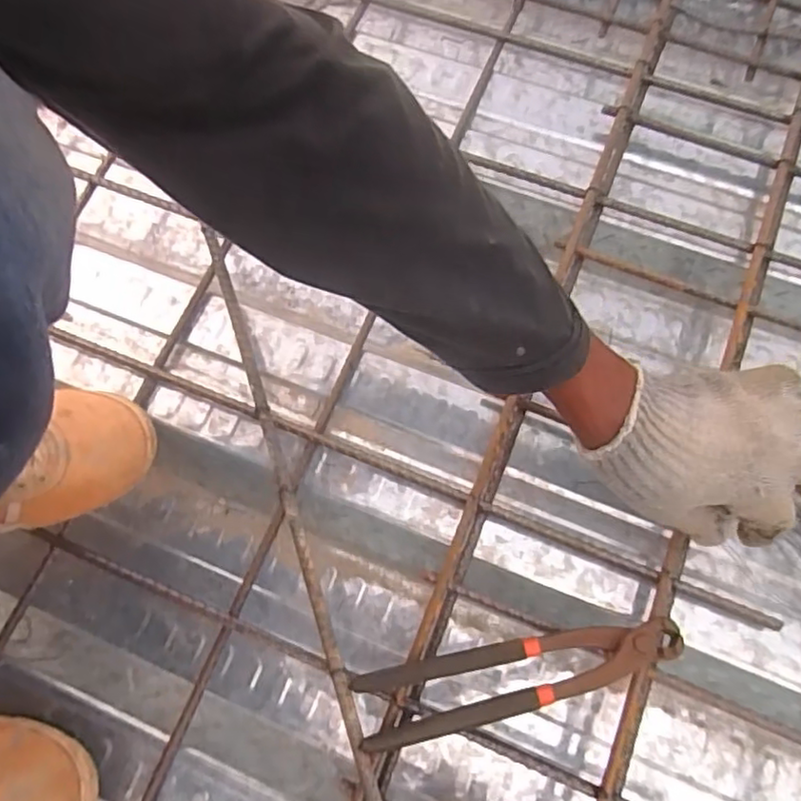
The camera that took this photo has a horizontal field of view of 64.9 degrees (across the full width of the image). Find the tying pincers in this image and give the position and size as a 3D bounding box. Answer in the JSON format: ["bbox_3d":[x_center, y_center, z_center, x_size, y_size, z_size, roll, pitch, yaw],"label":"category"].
[{"bbox_3d":[0.079,0.183,0.419,0.214,0.016,0.046,-13,72,-2],"label":"tying pincers"}]

